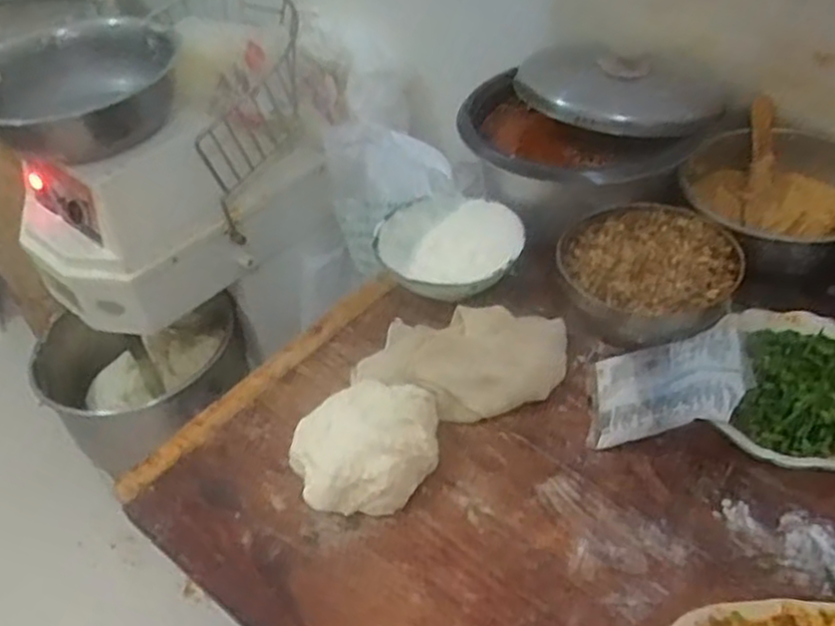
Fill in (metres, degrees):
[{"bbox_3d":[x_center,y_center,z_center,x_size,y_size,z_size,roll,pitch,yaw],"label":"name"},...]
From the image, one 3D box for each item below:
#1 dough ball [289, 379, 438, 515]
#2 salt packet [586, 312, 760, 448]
[{"bbox_3d":[-0.050,0.128,0.753,0.142,0.055,0.132,-3,42,3],"label":"dough ball"},{"bbox_3d":[0.242,0.069,0.754,0.157,0.026,0.115,-29,31,27],"label":"salt packet"}]

